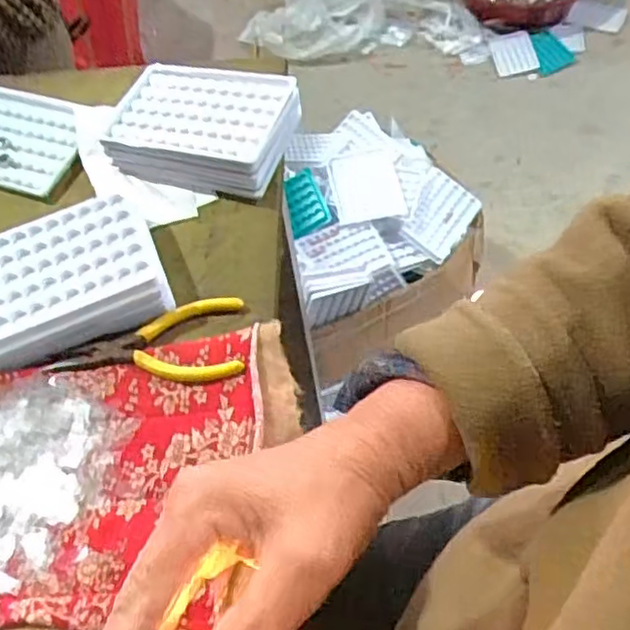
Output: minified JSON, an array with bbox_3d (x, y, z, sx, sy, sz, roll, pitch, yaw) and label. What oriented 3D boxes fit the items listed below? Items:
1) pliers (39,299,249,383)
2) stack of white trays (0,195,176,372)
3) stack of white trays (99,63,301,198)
[{"bbox_3d":[-0.104,0.014,0.426,0.118,0.014,0.065,-1,57,4],"label":"pliers"},{"bbox_3d":[-0.166,-0.022,0.443,0.124,0.028,0.094,-22,59,-10],"label":"stack of white trays"},{"bbox_3d":[-0.085,-0.144,0.514,0.142,0.040,0.098,11,59,11],"label":"stack of white trays"}]

